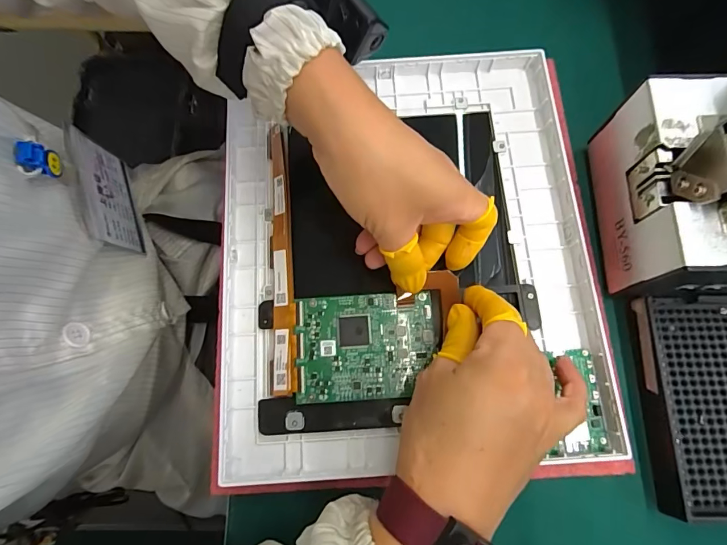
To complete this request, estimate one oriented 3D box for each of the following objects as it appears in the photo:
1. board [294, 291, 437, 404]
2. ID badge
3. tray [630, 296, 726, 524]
[{"bbox_3d":[0.002,0.050,0.274,0.090,0.004,0.069,-3,76,0],"label":"board"},{"bbox_3d":[-0.218,-0.066,0.346,0.007,0.083,0.095,-17,76,-4],"label":"ID badge"},{"bbox_3d":[0.237,0.086,0.266,0.104,0.016,0.136,0,76,1],"label":"tray"}]

